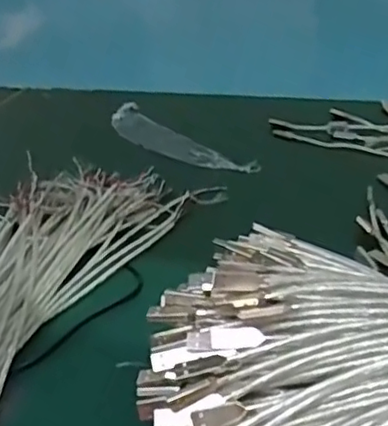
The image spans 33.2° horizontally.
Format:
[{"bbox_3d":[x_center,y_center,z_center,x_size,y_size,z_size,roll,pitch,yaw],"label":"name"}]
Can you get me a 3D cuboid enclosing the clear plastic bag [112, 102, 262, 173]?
[{"bbox_3d":[-0.033,-0.098,0.883,0.069,0.014,0.300,-26,36,-28],"label":"clear plastic bag"}]

